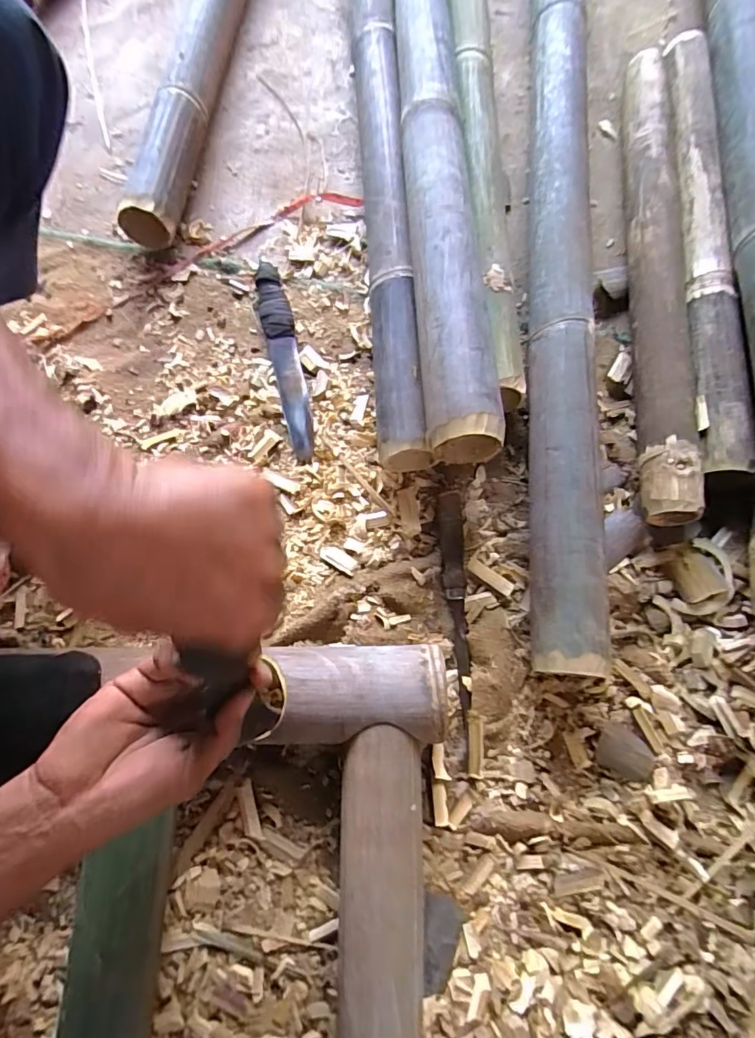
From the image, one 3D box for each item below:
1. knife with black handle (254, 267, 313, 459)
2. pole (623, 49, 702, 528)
[{"bbox_3d":[-0.107,-0.189,0.579,0.036,0.024,0.250,-14,74,-3],"label":"knife with black handle"},{"bbox_3d":[0.327,-0.307,0.581,0.066,0.061,0.646,6,74,3],"label":"pole"}]

